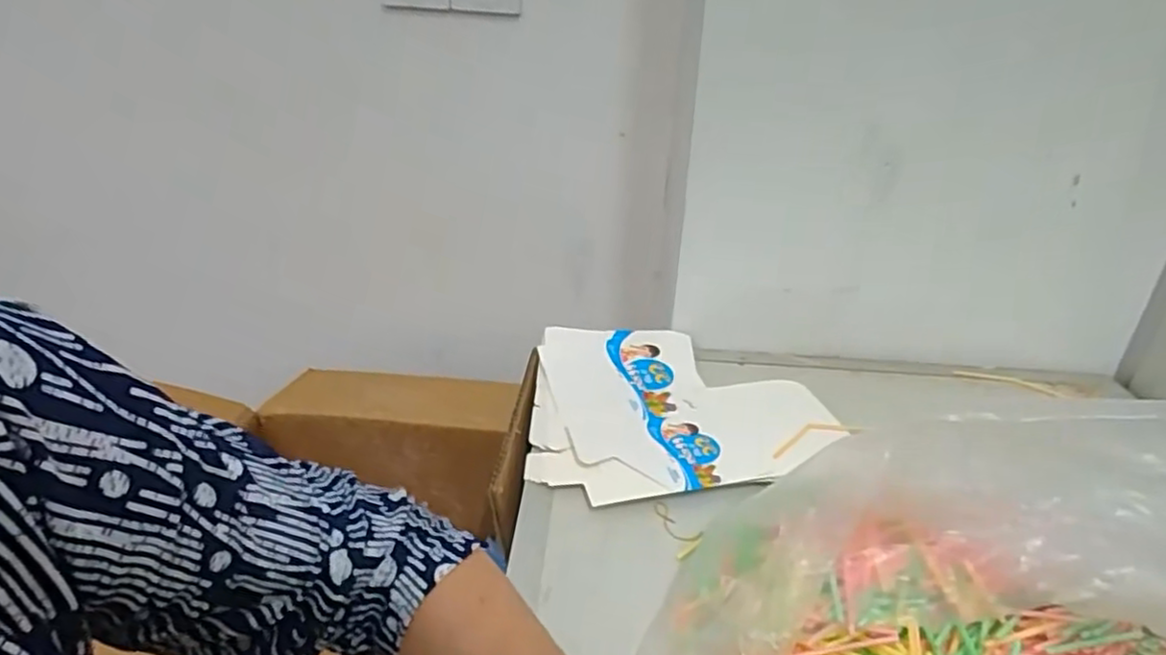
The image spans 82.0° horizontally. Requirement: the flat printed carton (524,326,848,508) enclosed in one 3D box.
[{"bbox_3d":[0.091,0.071,0.658,0.277,0.028,0.257,0,28,-3],"label":"flat printed carton"}]

